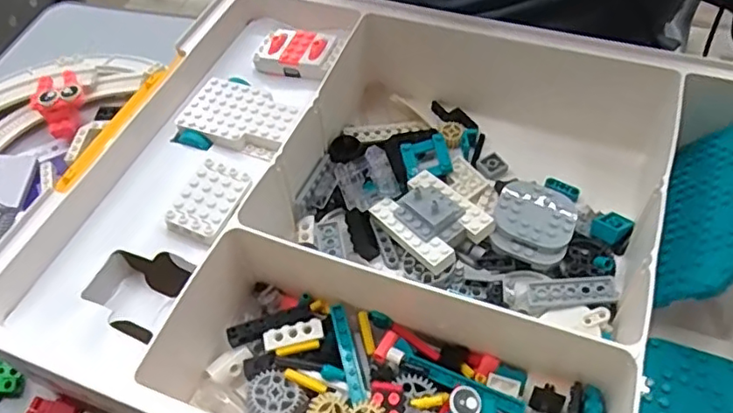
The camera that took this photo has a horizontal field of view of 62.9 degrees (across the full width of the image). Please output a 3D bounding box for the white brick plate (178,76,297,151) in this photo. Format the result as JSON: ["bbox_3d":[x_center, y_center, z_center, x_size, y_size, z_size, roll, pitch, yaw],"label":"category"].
[{"bbox_3d":[-0.079,-0.060,0.381,0.068,0.006,0.048,17,57,16],"label":"white brick plate"}]

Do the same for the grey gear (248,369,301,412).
[{"bbox_3d":[-0.047,0.095,0.305,0.025,0.005,0.024,0,54,4],"label":"grey gear"}]

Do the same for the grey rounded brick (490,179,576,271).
[{"bbox_3d":[0.103,0.010,0.368,0.044,0.018,0.057,18,57,16],"label":"grey rounded brick"}]

